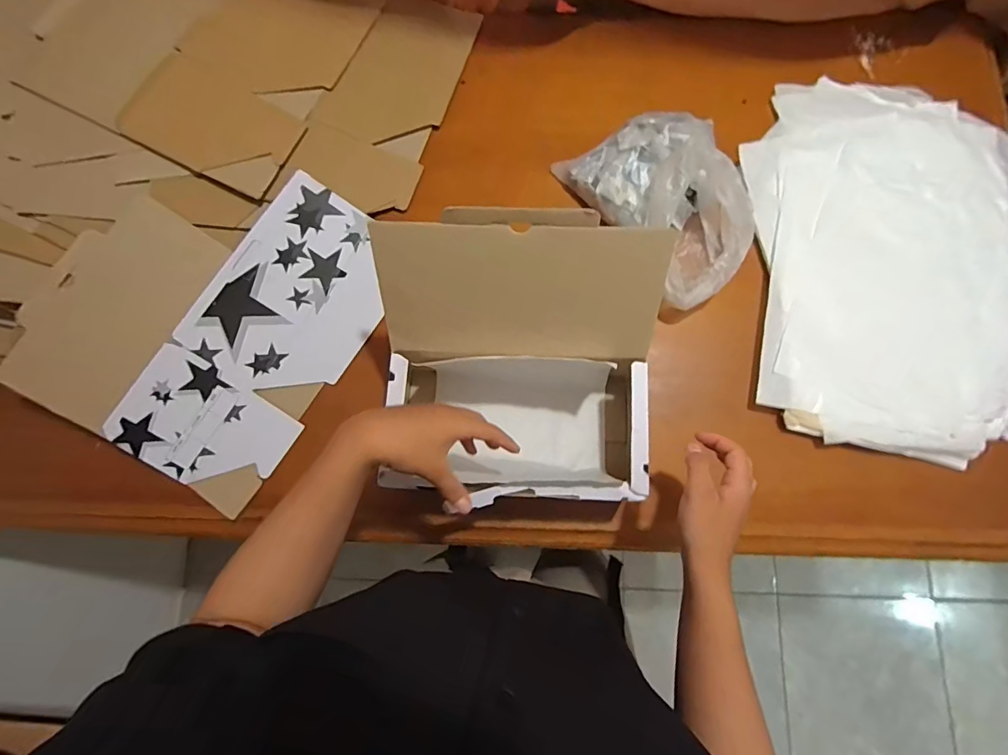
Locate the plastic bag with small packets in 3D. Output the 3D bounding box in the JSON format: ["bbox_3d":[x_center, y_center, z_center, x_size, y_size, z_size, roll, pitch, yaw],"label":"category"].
[{"bbox_3d":[0.212,-0.233,0.588,0.163,0.109,0.266,-31,79,-5],"label":"plastic bag with small packets"}]

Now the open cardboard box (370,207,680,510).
[{"bbox_3d":[0.014,0.008,0.506,0.274,0.213,0.239,0,78,1],"label":"open cardboard box"}]

